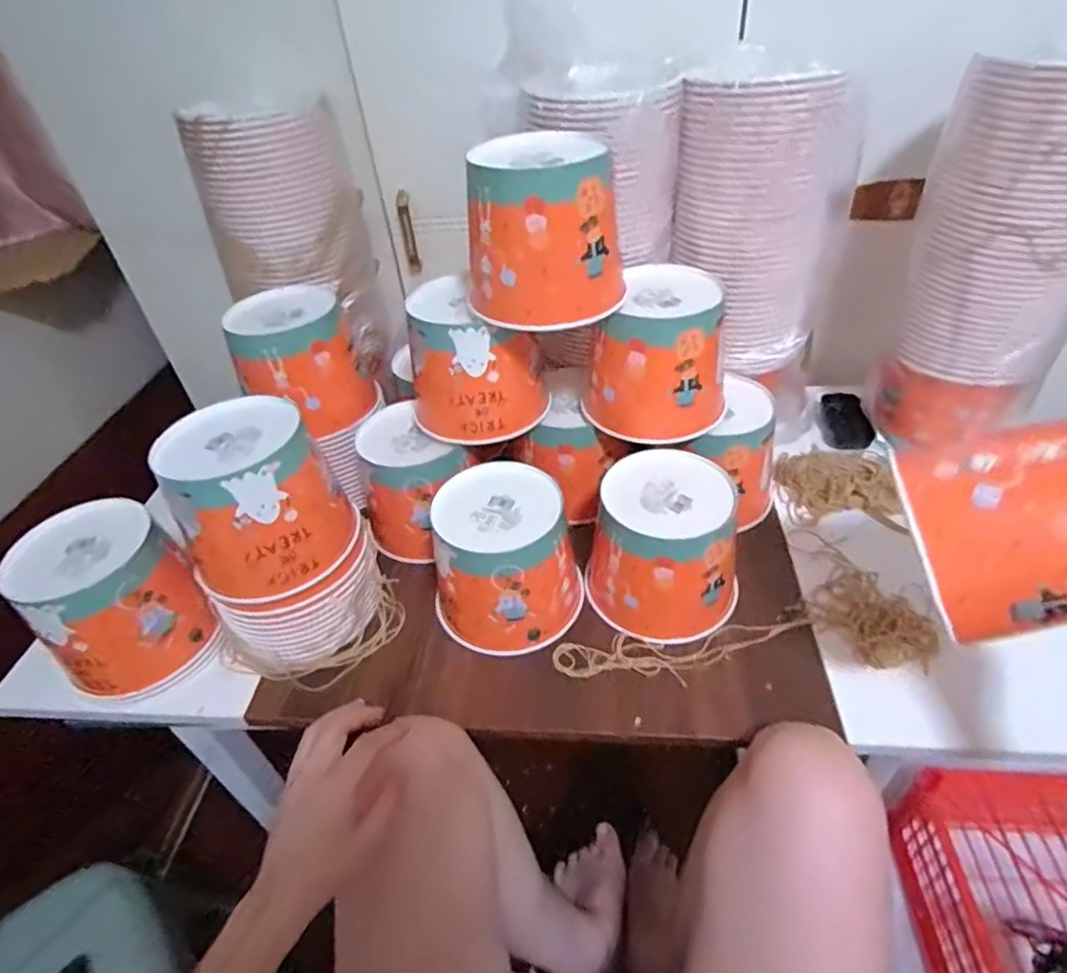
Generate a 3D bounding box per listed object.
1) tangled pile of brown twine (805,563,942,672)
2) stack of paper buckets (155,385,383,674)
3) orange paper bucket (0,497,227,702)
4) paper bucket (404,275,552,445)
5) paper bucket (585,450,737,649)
[{"bbox_3d":[0.337,0.129,0.605,0.083,0.023,0.116,-27,46,-23],"label":"tangled pile of brown twine"},{"bbox_3d":[-0.252,0.048,0.599,0.152,0.222,0.136,-29,46,-24],"label":"stack of paper buckets"},{"bbox_3d":[-0.397,0.109,0.589,0.126,0.136,0.122,30,53,34],"label":"orange paper bucket"},{"bbox_3d":[-0.063,-0.135,0.663,0.145,0.130,0.120,-7,41,-2],"label":"paper bucket"},{"bbox_3d":[0.134,0.059,0.623,0.148,0.128,0.152,10,44,17],"label":"paper bucket"}]

